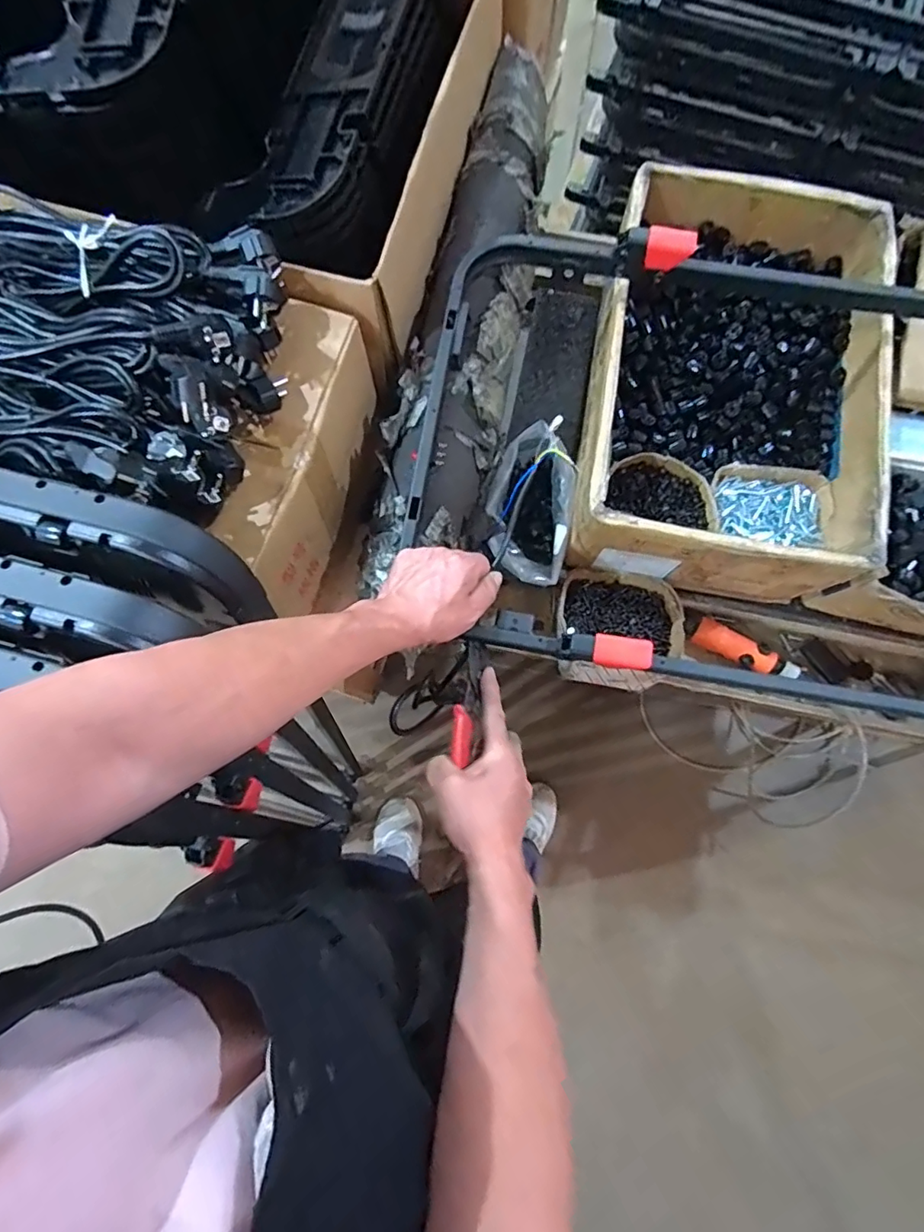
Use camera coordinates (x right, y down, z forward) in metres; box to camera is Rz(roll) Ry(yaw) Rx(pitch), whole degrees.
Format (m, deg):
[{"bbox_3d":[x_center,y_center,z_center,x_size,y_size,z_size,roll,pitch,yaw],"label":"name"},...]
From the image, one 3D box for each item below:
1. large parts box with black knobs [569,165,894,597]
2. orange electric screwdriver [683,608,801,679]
[{"bbox_3d":[0.360,-0.312,0.731,0.353,0.132,0.516,10,78,2],"label":"large parts box with black knobs"},{"bbox_3d":[0.397,0.044,0.793,0.164,0.052,0.048,30,80,6],"label":"orange electric screwdriver"}]

